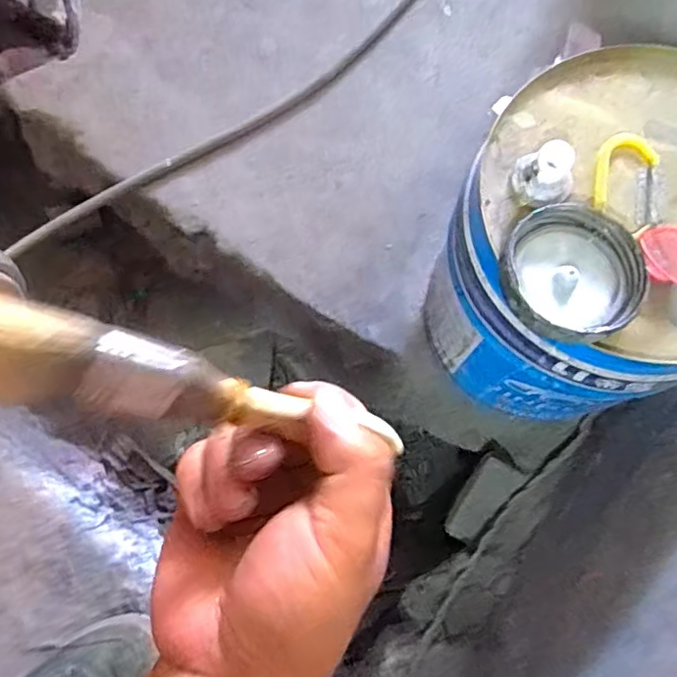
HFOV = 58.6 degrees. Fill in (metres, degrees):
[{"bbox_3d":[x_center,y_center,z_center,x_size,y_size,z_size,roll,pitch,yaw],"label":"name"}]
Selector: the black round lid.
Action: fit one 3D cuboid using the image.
[{"bbox_3d":[0.162,-0.045,0.424,0.098,0.030,0.096,0,75,1],"label":"black round lid"}]

